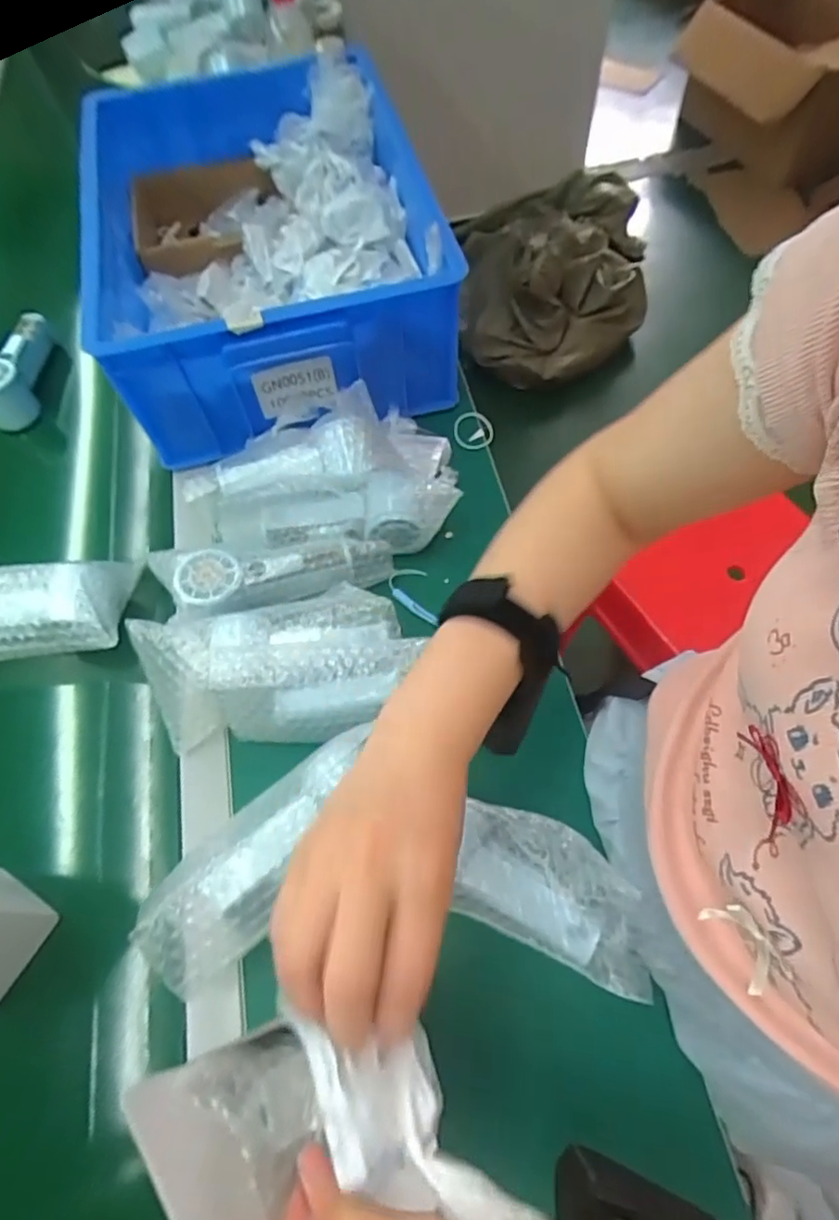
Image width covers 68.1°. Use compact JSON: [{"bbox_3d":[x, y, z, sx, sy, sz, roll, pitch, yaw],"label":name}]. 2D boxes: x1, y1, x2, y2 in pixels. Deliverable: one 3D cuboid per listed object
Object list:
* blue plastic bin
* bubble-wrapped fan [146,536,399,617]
[{"bbox_3d":[-0.175,-0.413,0.697,0.337,0.151,0.483,-15,64,-5],"label":"blue plastic bin"},{"bbox_3d":[-0.134,-0.031,0.557,0.217,0.044,0.076,-9,63,-1],"label":"bubble-wrapped fan"}]

